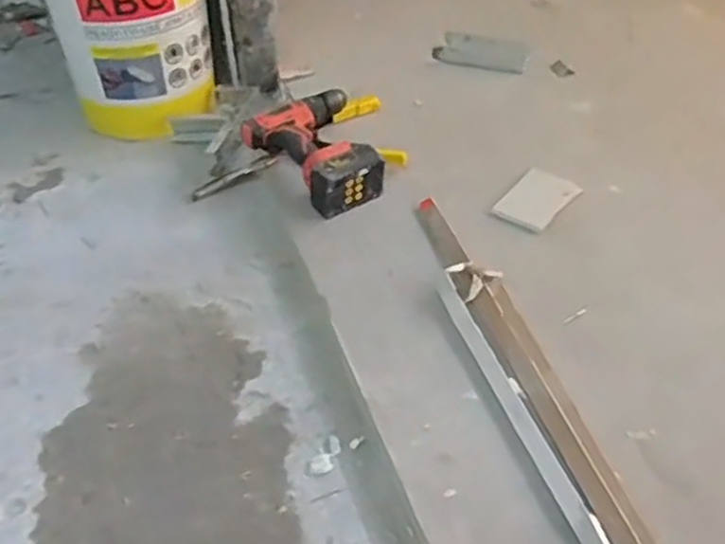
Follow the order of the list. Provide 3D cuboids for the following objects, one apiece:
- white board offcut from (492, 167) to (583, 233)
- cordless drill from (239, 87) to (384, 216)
[{"bbox_3d":[0.270,-0.116,1.113,0.084,0.005,0.141,29,50,28],"label":"white board offcut"},{"bbox_3d":[-0.052,-0.206,1.165,0.194,0.070,0.243,-32,51,-29],"label":"cordless drill"}]

